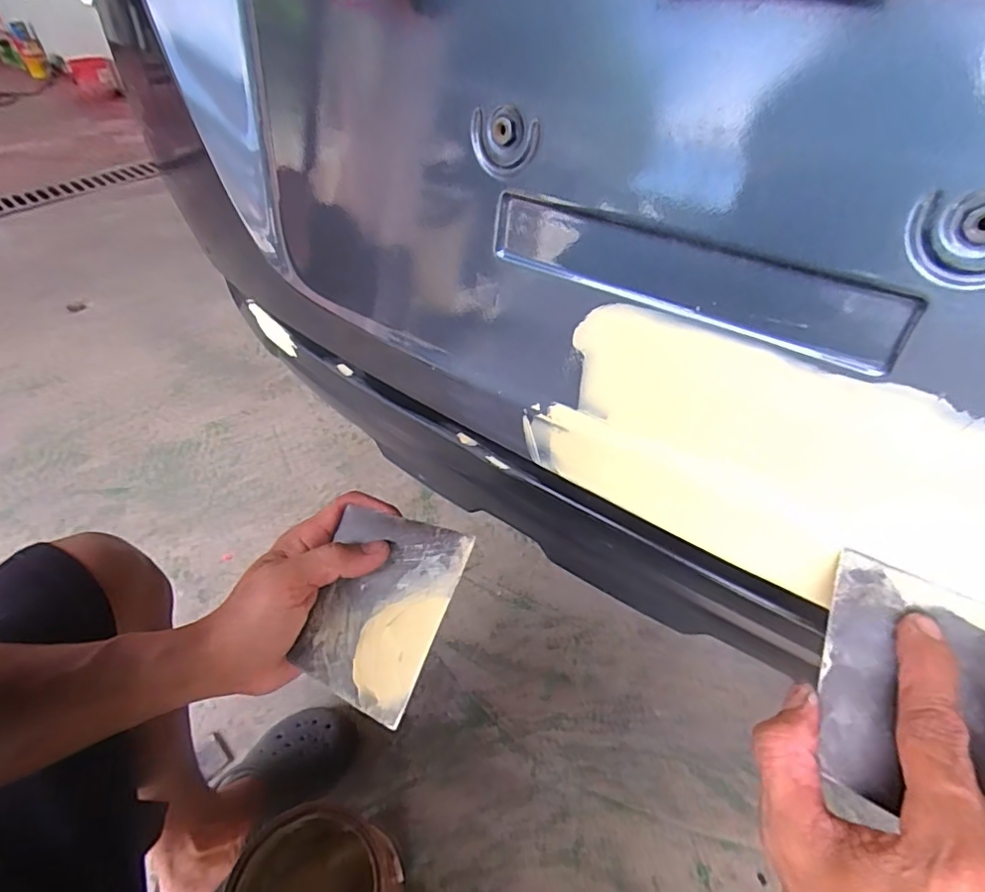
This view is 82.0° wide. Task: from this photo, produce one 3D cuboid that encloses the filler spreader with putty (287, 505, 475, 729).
[{"bbox_3d":[-0.071,0.100,0.352,0.078,0.007,0.116,20,80,6],"label":"filler spreader with putty"}]

